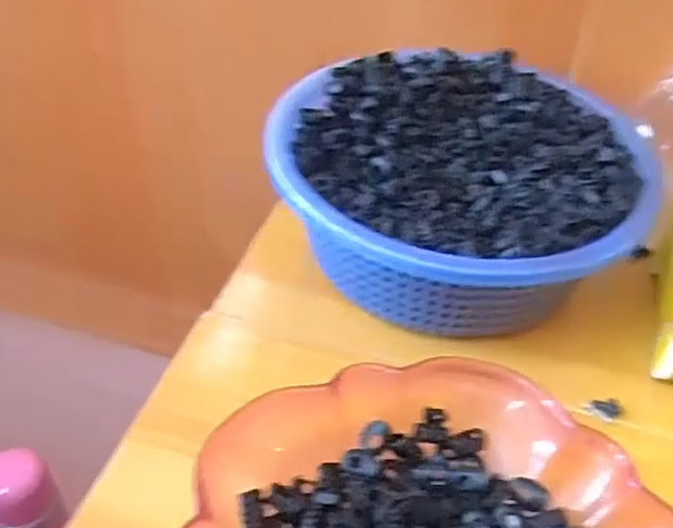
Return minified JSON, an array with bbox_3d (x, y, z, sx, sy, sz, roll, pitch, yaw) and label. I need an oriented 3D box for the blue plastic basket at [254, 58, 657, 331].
[{"bbox_3d":[0.089,-0.051,0.546,0.263,0.121,0.256,15,44,12],"label":"blue plastic basket"}]

